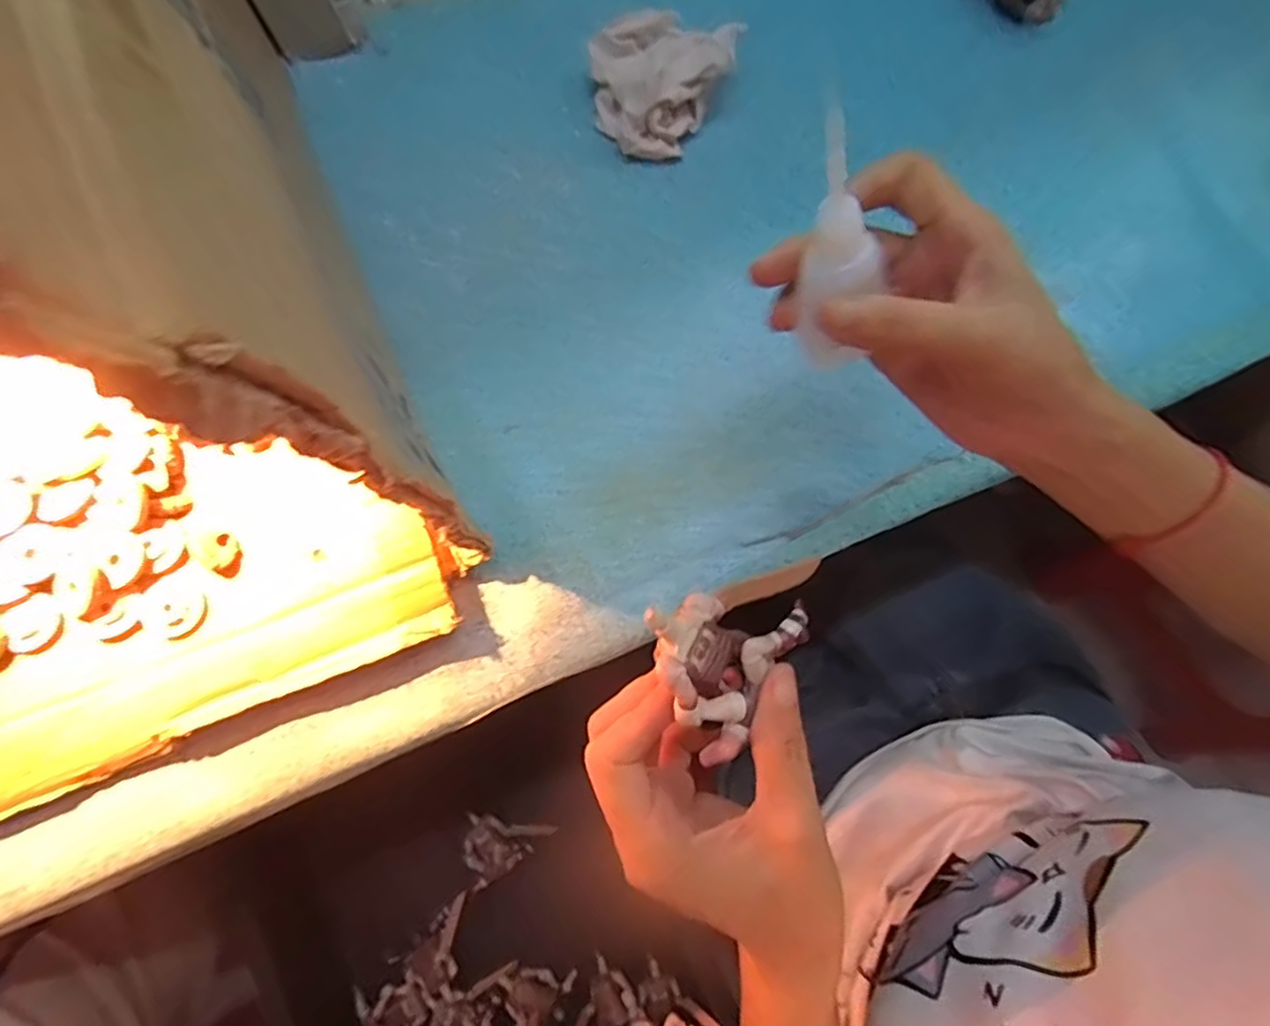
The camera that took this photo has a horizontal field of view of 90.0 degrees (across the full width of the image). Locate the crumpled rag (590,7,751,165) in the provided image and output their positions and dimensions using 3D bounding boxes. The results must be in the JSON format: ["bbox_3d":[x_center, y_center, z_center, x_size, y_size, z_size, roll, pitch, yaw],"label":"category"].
[{"bbox_3d":[0.014,-0.246,0.361,0.083,0.041,0.076,11,78,2],"label":"crumpled rag"}]

